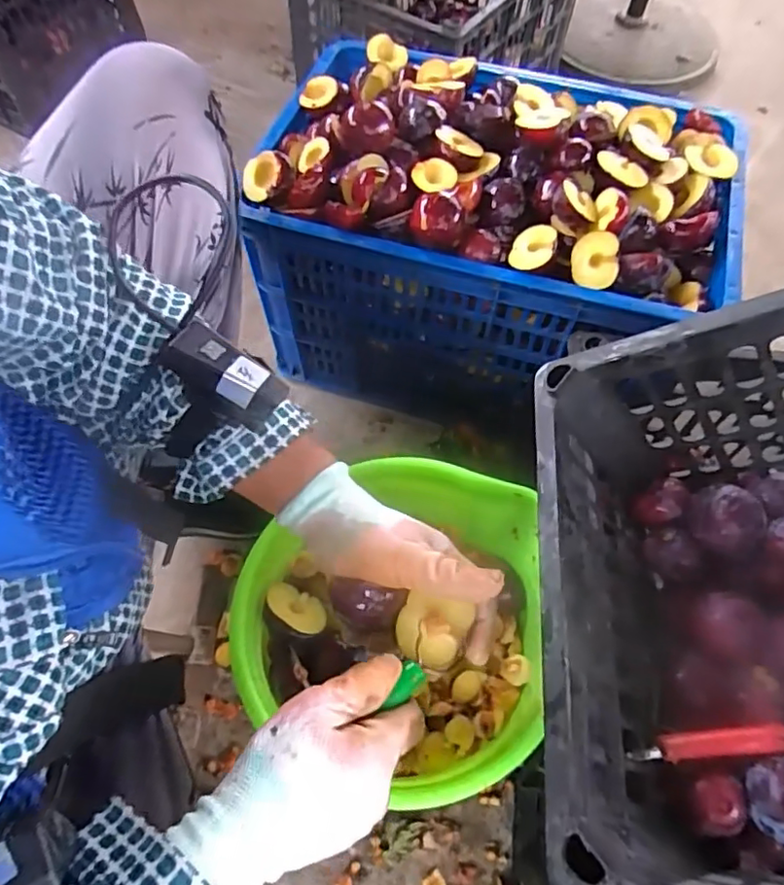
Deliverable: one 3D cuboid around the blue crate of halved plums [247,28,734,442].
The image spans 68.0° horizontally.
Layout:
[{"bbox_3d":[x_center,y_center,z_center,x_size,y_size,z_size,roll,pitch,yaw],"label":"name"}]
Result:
[{"bbox_3d":[0.127,-0.267,0.789,0.529,0.360,0.361,14,63,8],"label":"blue crate of halved plums"}]

